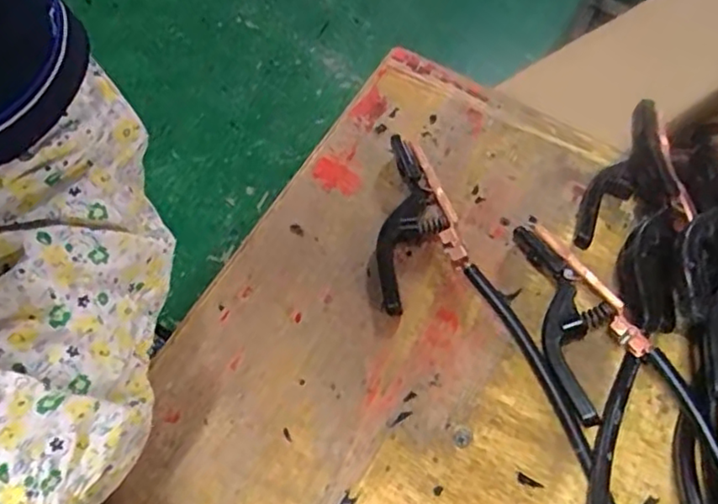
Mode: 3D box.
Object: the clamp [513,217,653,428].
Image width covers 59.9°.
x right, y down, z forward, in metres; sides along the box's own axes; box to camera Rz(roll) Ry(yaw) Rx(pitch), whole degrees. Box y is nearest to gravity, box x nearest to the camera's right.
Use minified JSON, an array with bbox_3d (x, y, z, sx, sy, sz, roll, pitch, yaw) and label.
[{"bbox_3d":[0.122,0.032,0.358,0.047,0.030,0.120,-13,63,-8],"label":"clamp"}]

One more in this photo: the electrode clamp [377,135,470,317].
[{"bbox_3d":[0.033,-0.019,0.385,0.049,0.025,0.108,-7,63,-5],"label":"electrode clamp"}]

